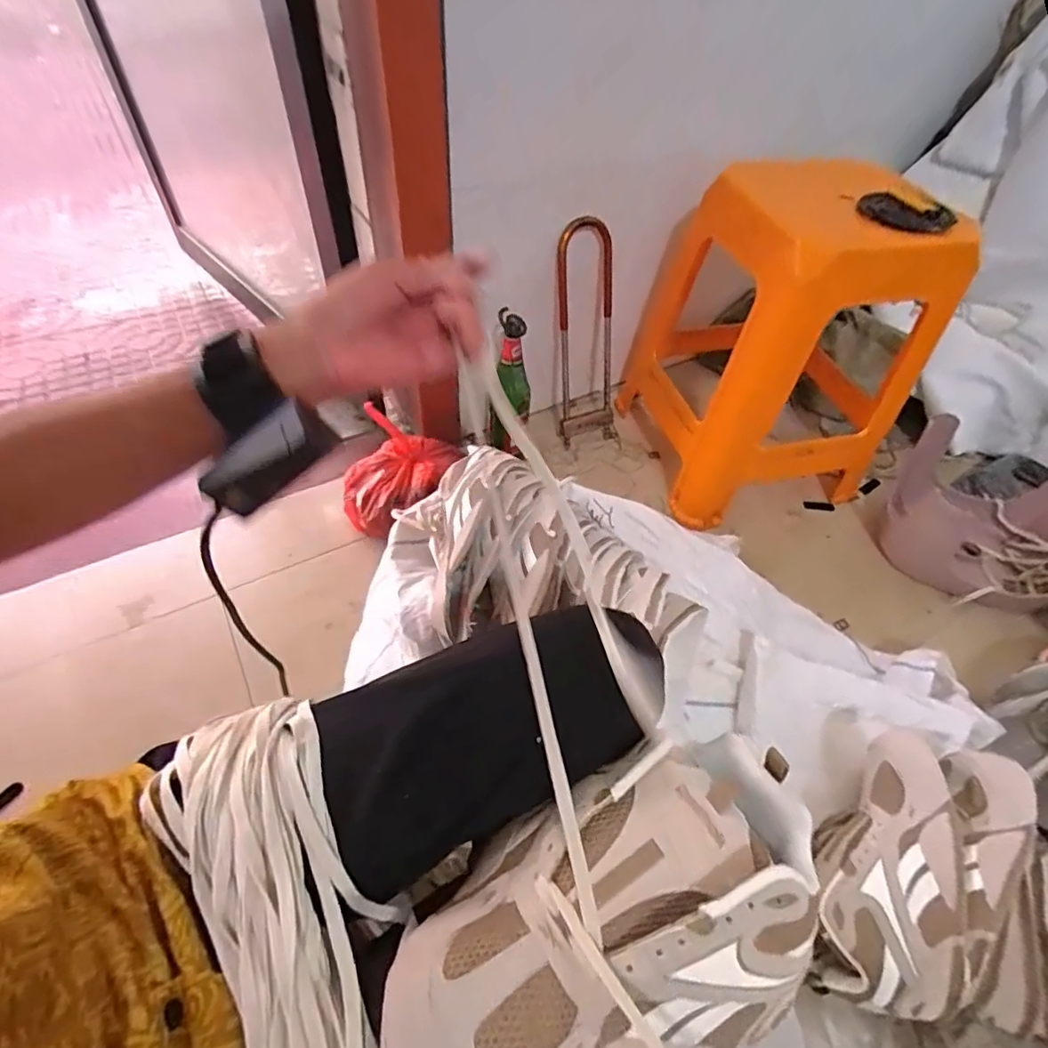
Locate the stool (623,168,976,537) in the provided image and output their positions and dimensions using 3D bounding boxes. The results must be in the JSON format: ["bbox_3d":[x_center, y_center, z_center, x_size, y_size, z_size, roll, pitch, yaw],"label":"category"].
[{"bbox_3d":[0.419,-0.323,0.957,0.339,0.463,0.430,-7,52,-9],"label":"stool"}]

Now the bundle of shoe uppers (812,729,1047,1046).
[{"bbox_3d":[0.400,0.347,0.560,0.203,0.122,0.241,9,51,3],"label":"bundle of shoe uppers"}]

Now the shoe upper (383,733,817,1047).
[{"bbox_3d":[0.057,0.217,0.304,0.260,0.060,0.138,-18,55,-18],"label":"shoe upper"}]

